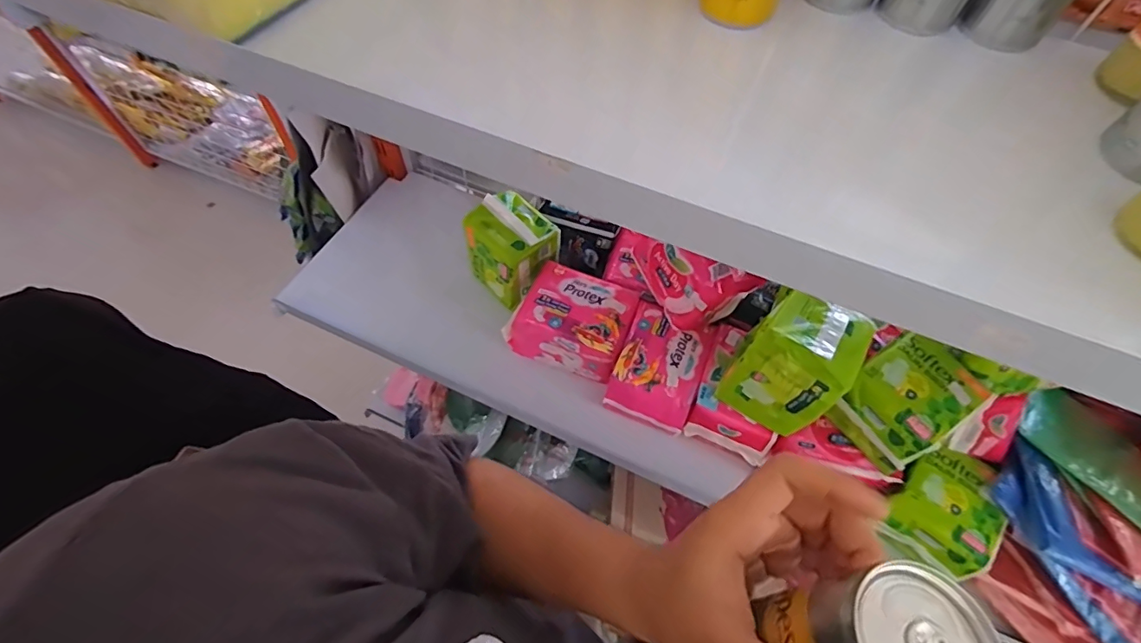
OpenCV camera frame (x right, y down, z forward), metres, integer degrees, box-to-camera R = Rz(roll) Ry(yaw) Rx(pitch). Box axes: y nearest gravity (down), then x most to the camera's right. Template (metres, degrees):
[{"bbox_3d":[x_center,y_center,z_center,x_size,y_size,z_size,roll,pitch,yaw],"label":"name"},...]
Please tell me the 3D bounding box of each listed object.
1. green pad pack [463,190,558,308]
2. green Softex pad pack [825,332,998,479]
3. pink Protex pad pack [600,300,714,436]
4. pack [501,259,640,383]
[{"bbox_3d":[-0.077,-0.095,0.647,0.098,0.096,0.094,37,65,17],"label":"green pad pack"},{"bbox_3d":[0.326,0.079,0.493,0.102,0.077,0.091,-29,65,-18],"label":"green Softex pad pack"},{"bbox_3d":[0.104,0.053,0.590,0.093,0.063,0.126,20,61,9],"label":"pink Protex pad pack"},{"bbox_3d":[0.000,-0.001,0.624,0.143,0.075,0.104,19,61,8],"label":"pack"}]

